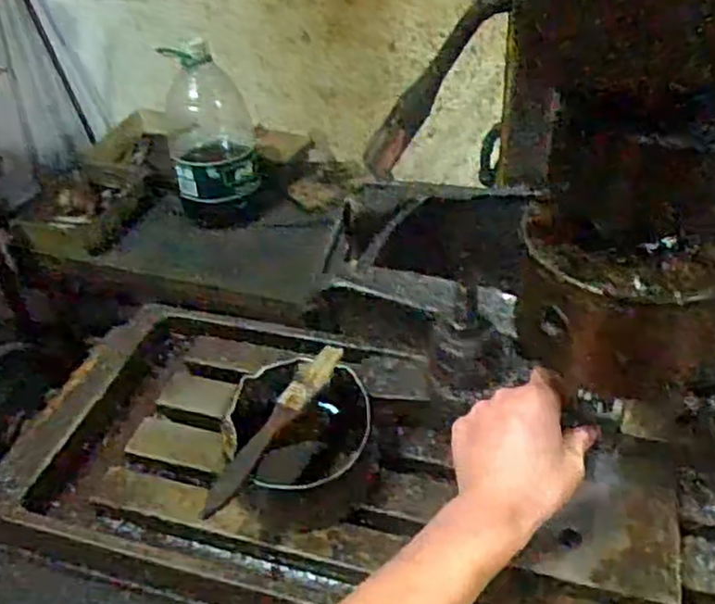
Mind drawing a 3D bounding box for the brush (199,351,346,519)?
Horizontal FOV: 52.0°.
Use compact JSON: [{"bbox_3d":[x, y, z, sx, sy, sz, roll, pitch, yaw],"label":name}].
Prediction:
[{"bbox_3d":[-0.056,0.083,0.492,0.020,0.017,0.148,20,46,26],"label":"brush"}]

